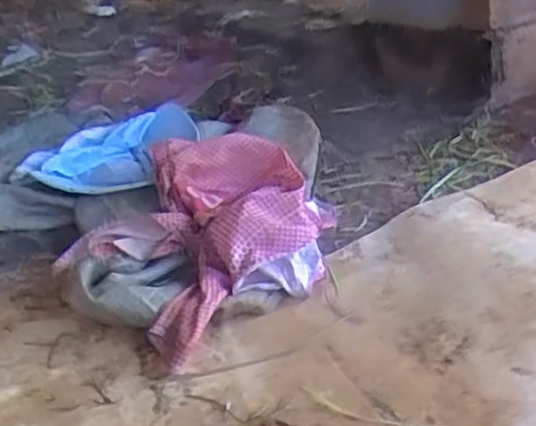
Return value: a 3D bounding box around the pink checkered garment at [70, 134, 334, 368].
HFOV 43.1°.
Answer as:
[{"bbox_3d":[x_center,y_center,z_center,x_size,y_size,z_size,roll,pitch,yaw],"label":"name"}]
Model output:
[{"bbox_3d":[-0.041,0.019,1.161,0.312,0.122,0.471,-8,30,-3],"label":"pink checkered garment"}]

